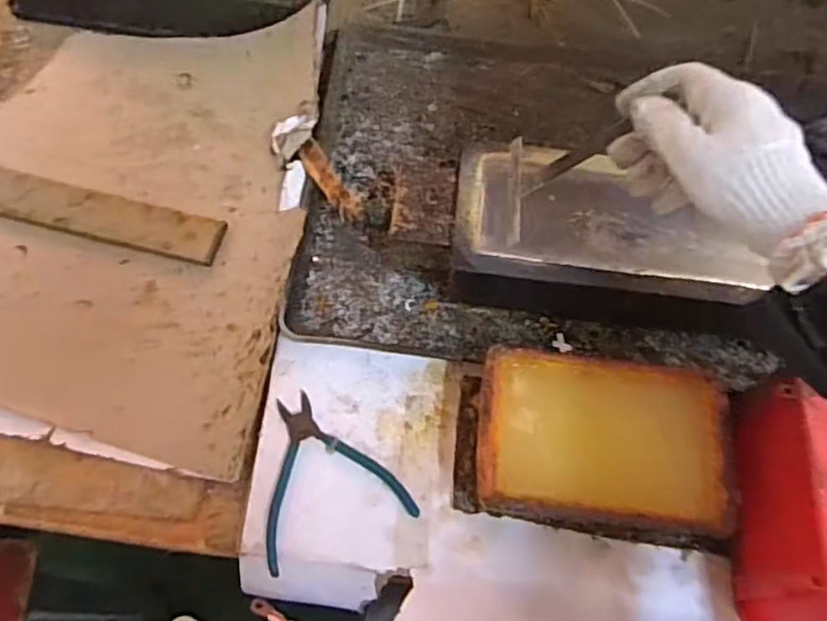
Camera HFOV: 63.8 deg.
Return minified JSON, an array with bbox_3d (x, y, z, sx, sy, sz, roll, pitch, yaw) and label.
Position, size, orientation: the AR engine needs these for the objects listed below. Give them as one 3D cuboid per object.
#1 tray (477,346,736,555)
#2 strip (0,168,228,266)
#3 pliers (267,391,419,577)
[{"bbox_3d":[0.153,0.114,0.557,0.199,0.064,0.135,7,65,0],"label":"tray"},{"bbox_3d":[-0.340,-0.103,0.678,0.295,0.014,0.053,13,65,3],"label":"strip"},{"bbox_3d":[-0.081,0.134,0.567,0.124,0.011,0.134,-21,68,-12],"label":"pliers"}]

